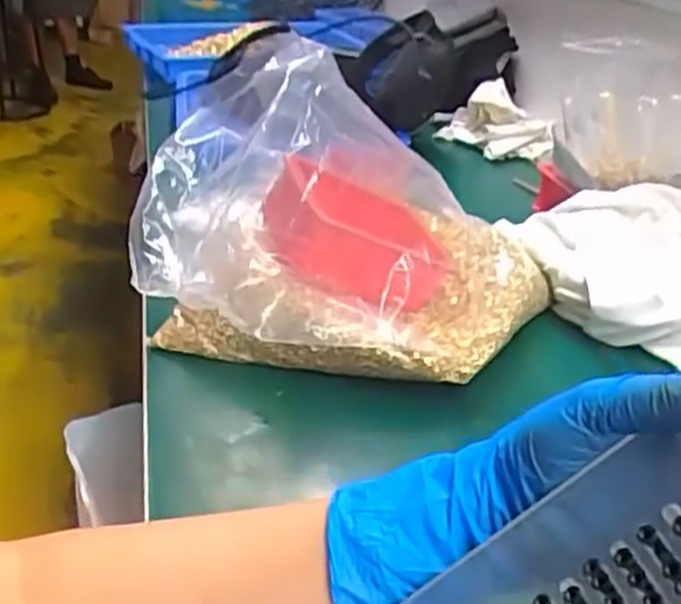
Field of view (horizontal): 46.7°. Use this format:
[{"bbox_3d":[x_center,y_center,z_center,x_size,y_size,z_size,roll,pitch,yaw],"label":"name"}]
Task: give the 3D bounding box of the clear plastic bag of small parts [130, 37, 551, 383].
[{"bbox_3d":[0.009,-0.079,0.636,0.331,0.177,0.274,1,29,-7],"label":"clear plastic bag of small parts"}]

